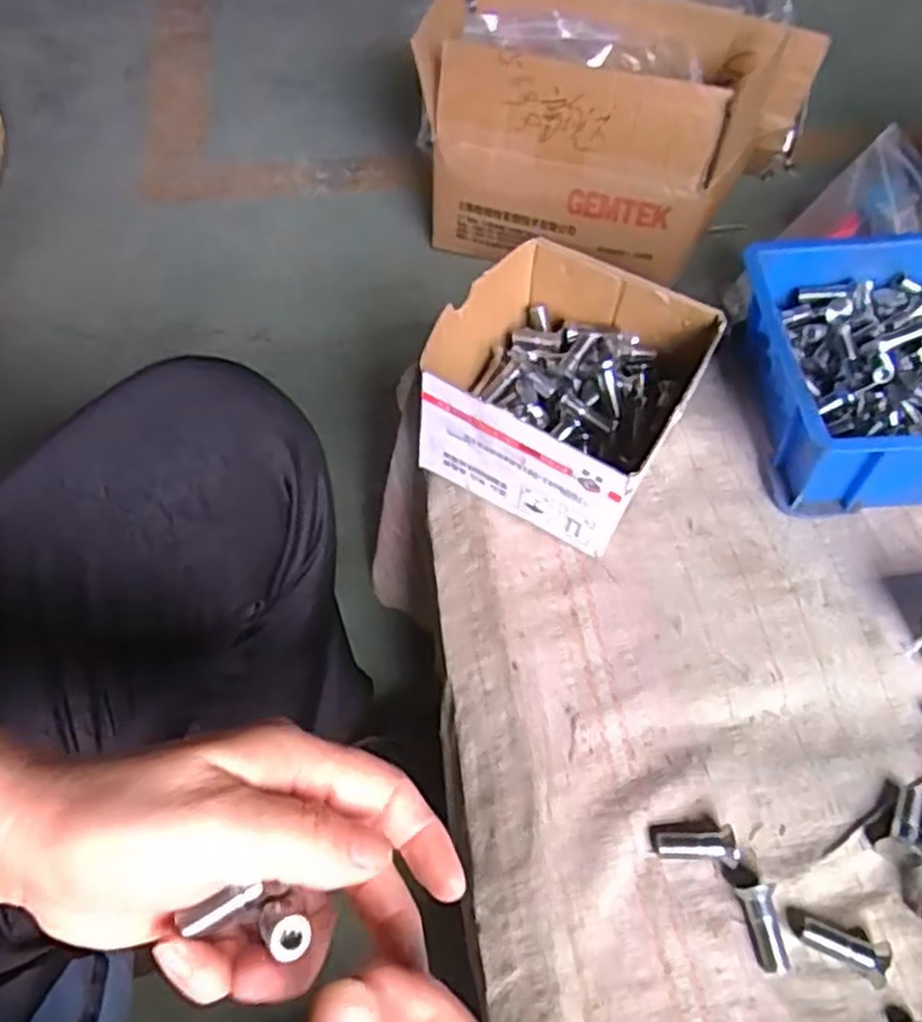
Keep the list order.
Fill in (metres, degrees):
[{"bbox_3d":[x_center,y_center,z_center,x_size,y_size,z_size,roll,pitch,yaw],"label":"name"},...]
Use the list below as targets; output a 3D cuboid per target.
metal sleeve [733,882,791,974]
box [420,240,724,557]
[{"bbox_3d":[0.134,0.183,0.339,0.013,0.013,0.035,-6,69,-10],"label":"metal sleeve"},{"bbox_3d":[0.059,-0.073,0.470,0.141,0.081,0.147,28,58,15],"label":"box"}]

